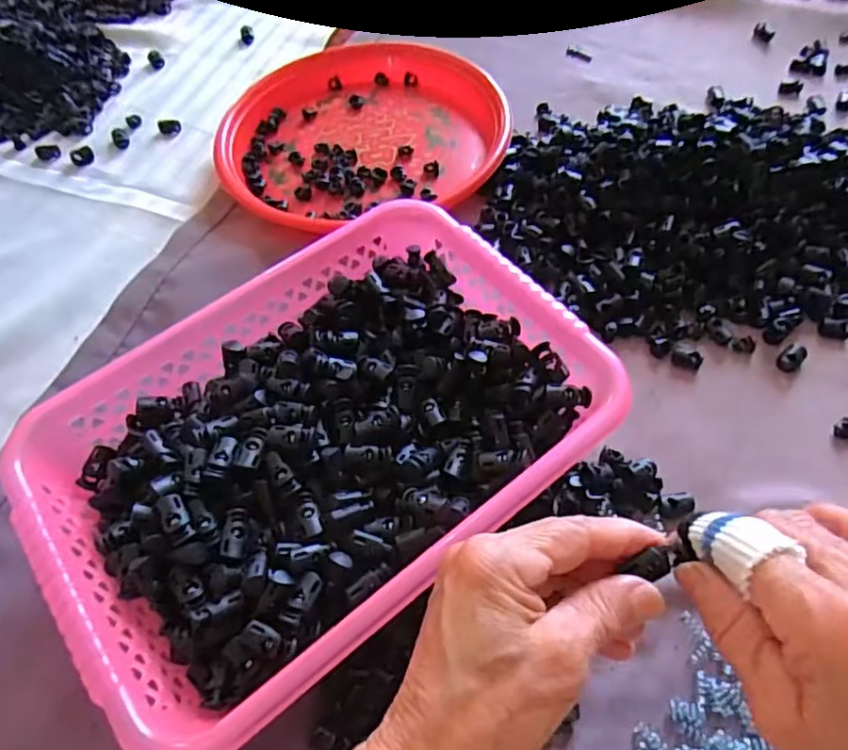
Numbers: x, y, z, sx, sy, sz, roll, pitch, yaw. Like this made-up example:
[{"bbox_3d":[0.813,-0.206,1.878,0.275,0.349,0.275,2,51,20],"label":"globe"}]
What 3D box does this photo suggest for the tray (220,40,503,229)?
[{"bbox_3d":[-0.061,-0.236,0.564,0.246,0.032,0.245,-12,59,-5],"label":"tray"}]

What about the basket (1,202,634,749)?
[{"bbox_3d":[-0.056,0.039,0.367,0.303,0.075,0.215,-37,65,-16],"label":"basket"}]

